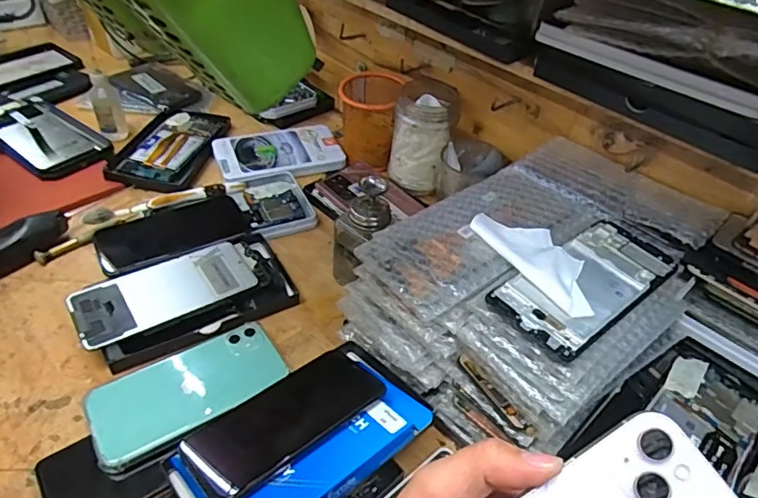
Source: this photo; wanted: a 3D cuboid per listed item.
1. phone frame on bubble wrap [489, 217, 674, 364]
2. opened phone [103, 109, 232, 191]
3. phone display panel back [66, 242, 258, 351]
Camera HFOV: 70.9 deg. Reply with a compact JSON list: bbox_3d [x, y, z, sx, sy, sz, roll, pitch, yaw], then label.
[{"bbox_3d":[0.157,0.023,0.397,0.151,0.004,0.071,-26,51,-30],"label":"phone frame on bubble wrap"},{"bbox_3d":[-0.268,-0.139,0.696,0.103,0.011,0.175,8,42,4],"label":"opened phone"},{"bbox_3d":[-0.201,0.039,0.505,0.159,0.009,0.068,-21,56,-32],"label":"phone display panel back"}]

